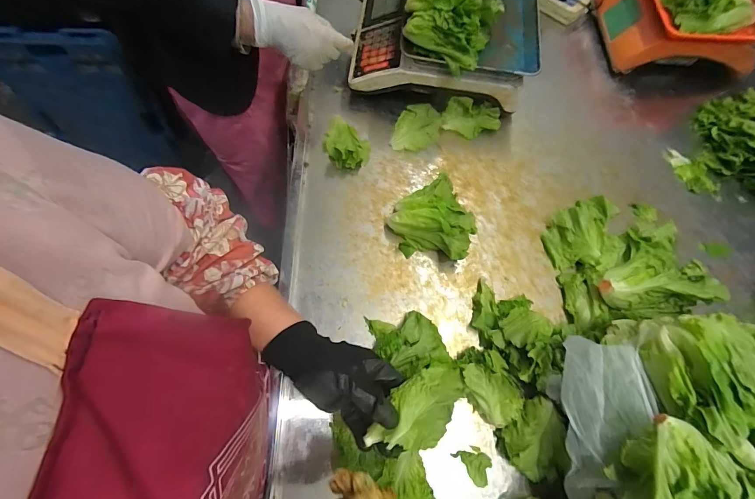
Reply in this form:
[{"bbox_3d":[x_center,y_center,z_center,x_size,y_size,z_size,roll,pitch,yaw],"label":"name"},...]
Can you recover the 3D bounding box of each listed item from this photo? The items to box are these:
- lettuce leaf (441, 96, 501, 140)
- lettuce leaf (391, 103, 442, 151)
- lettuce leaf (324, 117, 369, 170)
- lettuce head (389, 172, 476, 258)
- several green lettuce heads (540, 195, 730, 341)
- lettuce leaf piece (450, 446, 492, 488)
[{"bbox_3d":[0.176,-0.243,0.640,0.110,0.038,0.063,5,69,-1],"label":"lettuce leaf"},{"bbox_3d":[0.076,-0.227,0.650,0.082,0.018,0.101,13,69,2],"label":"lettuce leaf"},{"bbox_3d":[-0.055,-0.196,0.612,0.080,0.041,0.116,-4,70,-5],"label":"lettuce leaf"},{"bbox_3d":[0.083,-0.046,0.554,0.123,0.069,0.140,-10,70,-7],"label":"lettuce head"},{"bbox_3d":[0.393,0.011,0.532,0.207,0.092,0.215,-4,70,-5],"label":"several green lettuce heads"},{"bbox_3d":[0.131,0.286,0.462,0.036,0.011,0.050,-36,75,-15],"label":"lettuce leaf piece"}]

